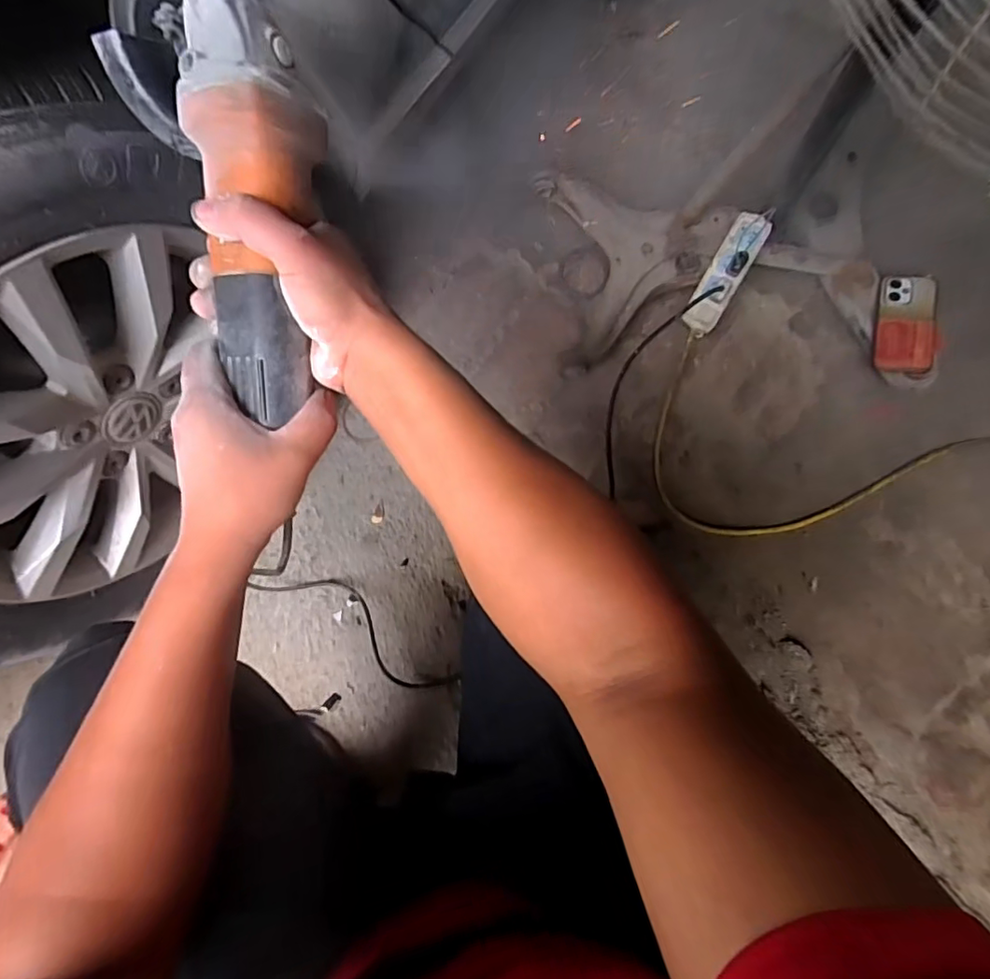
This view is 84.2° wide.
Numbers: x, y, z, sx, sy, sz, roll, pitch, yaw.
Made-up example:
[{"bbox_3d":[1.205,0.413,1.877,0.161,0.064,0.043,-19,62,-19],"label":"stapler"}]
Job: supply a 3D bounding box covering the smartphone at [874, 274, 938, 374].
[{"bbox_3d":[0.615,-0.248,0.820,0.071,0.018,0.152,5,87,31],"label":"smartphone"}]

